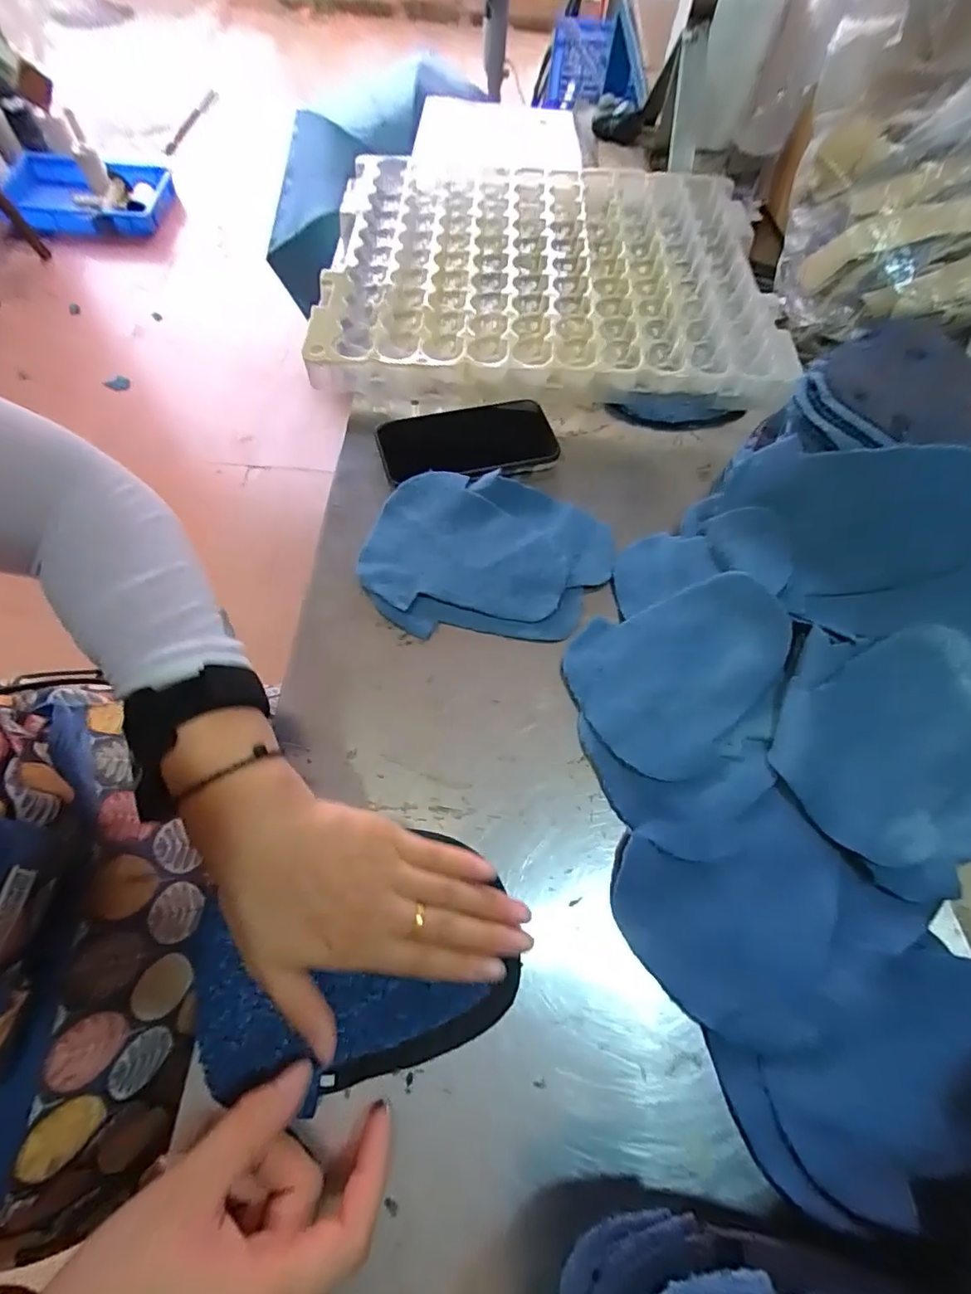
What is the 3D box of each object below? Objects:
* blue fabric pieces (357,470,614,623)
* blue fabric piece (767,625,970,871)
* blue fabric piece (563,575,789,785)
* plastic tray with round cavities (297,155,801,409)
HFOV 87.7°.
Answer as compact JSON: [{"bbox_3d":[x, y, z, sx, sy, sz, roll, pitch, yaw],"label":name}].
[{"bbox_3d":[0.005,-0.079,0.385,0.183,0.013,0.118,4,64,-2],"label":"blue fabric pieces"},{"bbox_3d":[0.263,0.057,0.313,0.153,0.018,0.138,-27,72,4],"label":"blue fabric piece"},{"bbox_3d":[0.131,0.007,0.342,0.153,0.024,0.109,-35,71,-18],"label":"blue fabric piece"},{"bbox_3d":[0.066,-0.396,0.526,0.437,0.034,0.361,2,64,-3],"label":"plastic tray with round cavities"}]

